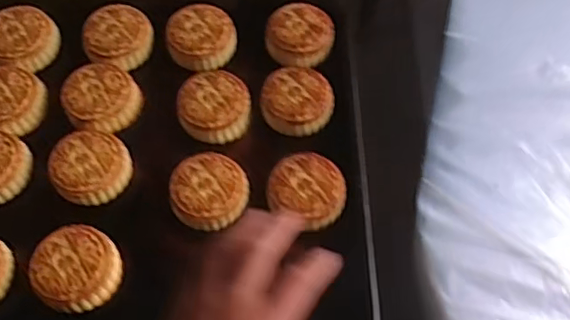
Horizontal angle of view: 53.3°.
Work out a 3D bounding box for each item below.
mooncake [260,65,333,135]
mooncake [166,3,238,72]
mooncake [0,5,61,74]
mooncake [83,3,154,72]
[{"bbox_3d":[0.013,-0.062,0.598,0.074,0.024,0.069,1,63,-3],"label":"mooncake"},{"bbox_3d":[-0.092,-0.137,0.629,0.072,0.022,0.076,-9,64,-6],"label":"mooncake"},{"bbox_3d":[-0.289,-0.132,0.622,0.071,0.027,0.073,1,64,-2],"label":"mooncake"},{"bbox_3d":[-0.186,-0.135,0.625,0.071,0.026,0.071,1,64,-2],"label":"mooncake"}]

